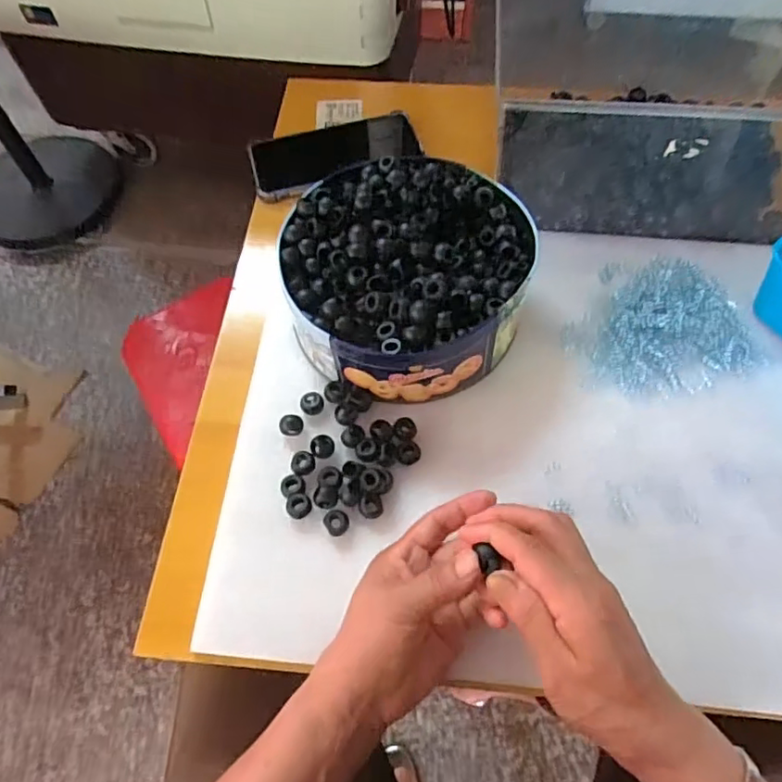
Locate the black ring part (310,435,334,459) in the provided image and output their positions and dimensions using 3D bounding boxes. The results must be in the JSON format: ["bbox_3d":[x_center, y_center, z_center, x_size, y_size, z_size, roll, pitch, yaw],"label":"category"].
[{"bbox_3d":[-0.050,0.040,0.424,0.017,0.010,0.015,-1,62,0],"label":"black ring part"}]

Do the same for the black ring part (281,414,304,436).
[{"bbox_3d":[-0.074,0.025,0.433,0.016,0.008,0.014,1,62,1],"label":"black ring part"}]

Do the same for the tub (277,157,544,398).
[{"bbox_3d":[0.013,-0.087,0.452,0.179,0.077,0.175,0,62,0],"label":"tub"}]

